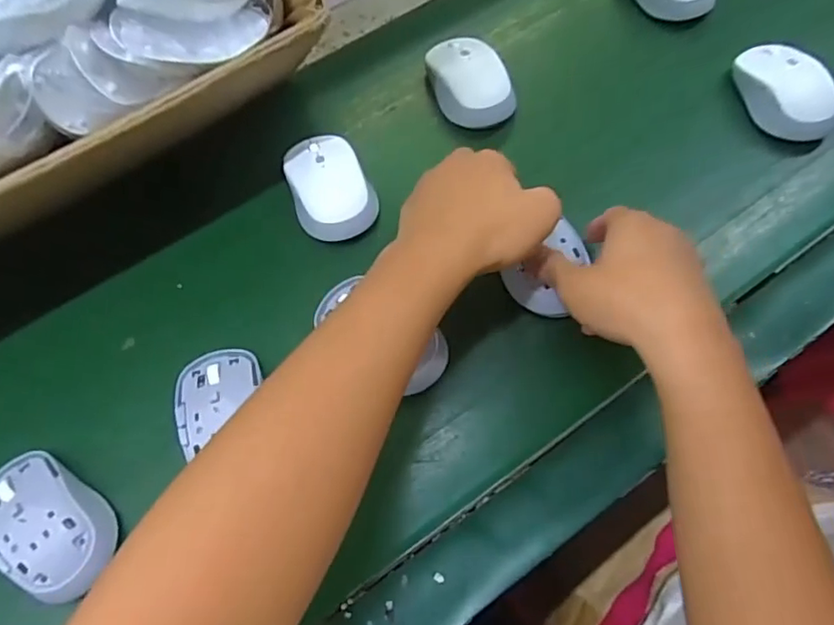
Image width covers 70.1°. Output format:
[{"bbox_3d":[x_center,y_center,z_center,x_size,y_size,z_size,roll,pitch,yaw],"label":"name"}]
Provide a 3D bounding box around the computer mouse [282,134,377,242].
[{"bbox_3d":[-0.072,-0.103,0.479,0.060,0.030,0.095,-25,68,-9],"label":"computer mouse"}]

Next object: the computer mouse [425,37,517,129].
[{"bbox_3d":[0.044,-0.197,0.518,0.058,0.044,0.086,-20,67,-7],"label":"computer mouse"}]

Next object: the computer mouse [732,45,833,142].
[{"bbox_3d":[0.308,-0.184,0.496,0.056,0.032,0.095,-12,66,-4],"label":"computer mouse"}]

